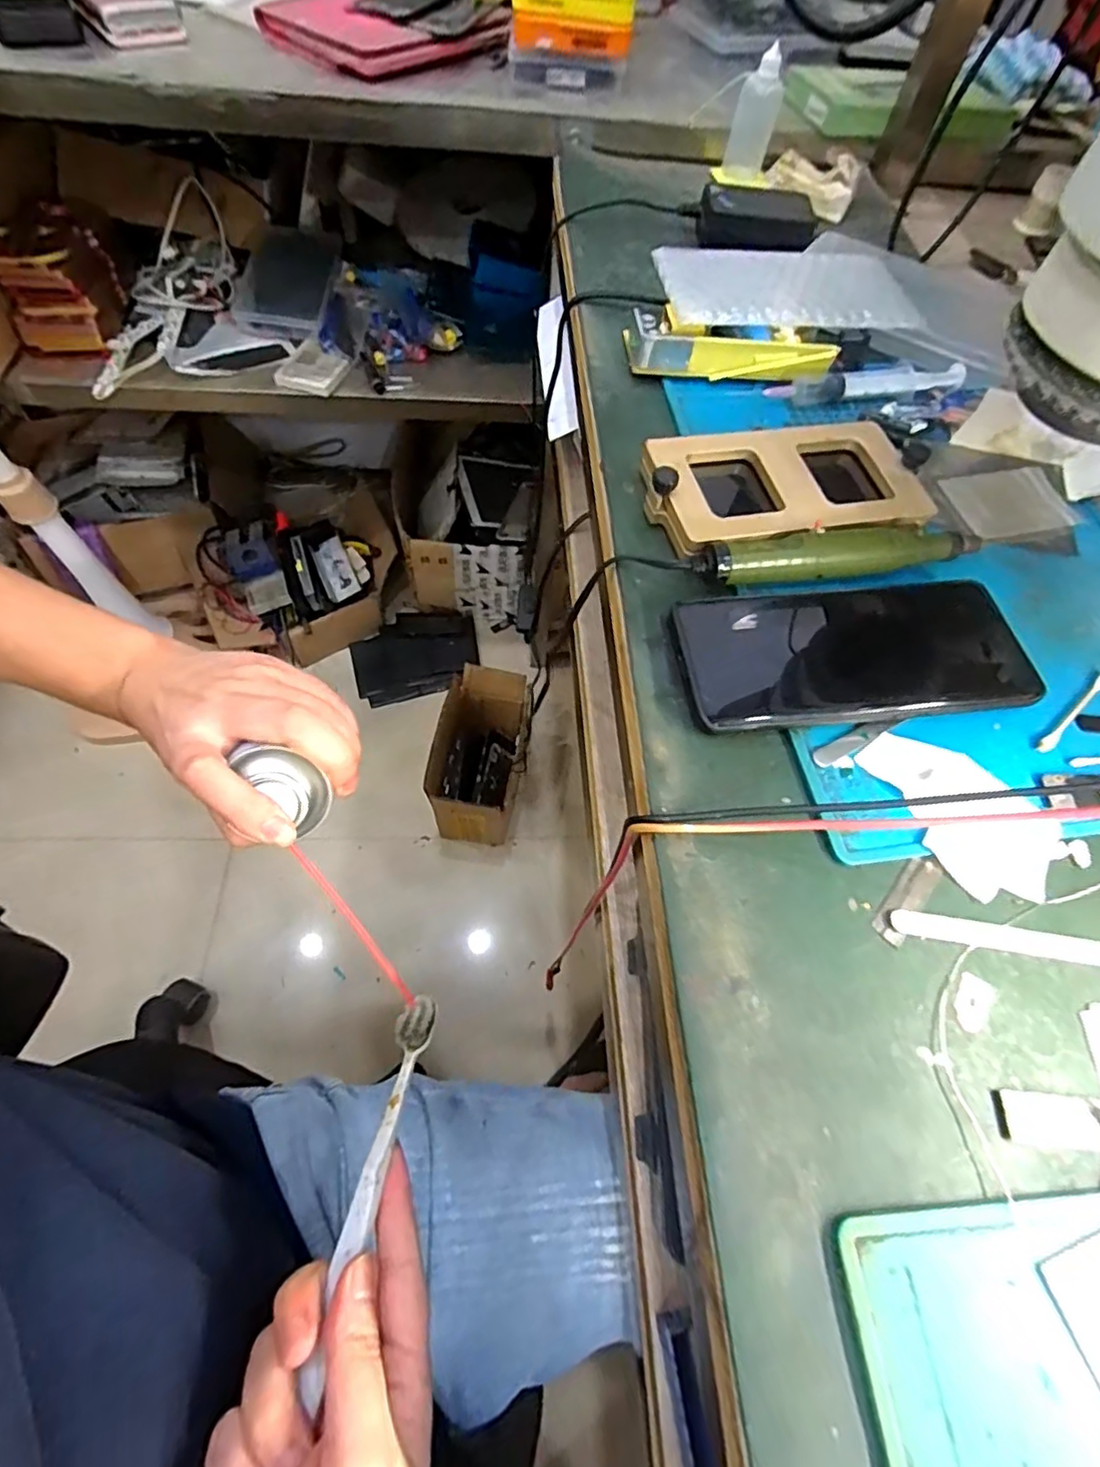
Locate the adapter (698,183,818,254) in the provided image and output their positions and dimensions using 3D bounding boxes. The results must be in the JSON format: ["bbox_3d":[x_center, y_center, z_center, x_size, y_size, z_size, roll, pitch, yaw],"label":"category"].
[{"bbox_3d":[0.168,-0.417,0.495,0.090,0.030,0.036,3,61,-3],"label":"adapter"}]

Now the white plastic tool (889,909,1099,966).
[{"bbox_3d":[0.198,0.085,0.251,0.114,0.004,0.012,8,61,0],"label":"white plastic tool"}]

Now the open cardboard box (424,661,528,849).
[{"bbox_3d":[-0.117,0.040,1.020,0.115,0.198,0.242,9,61,0],"label":"open cardboard box"}]

